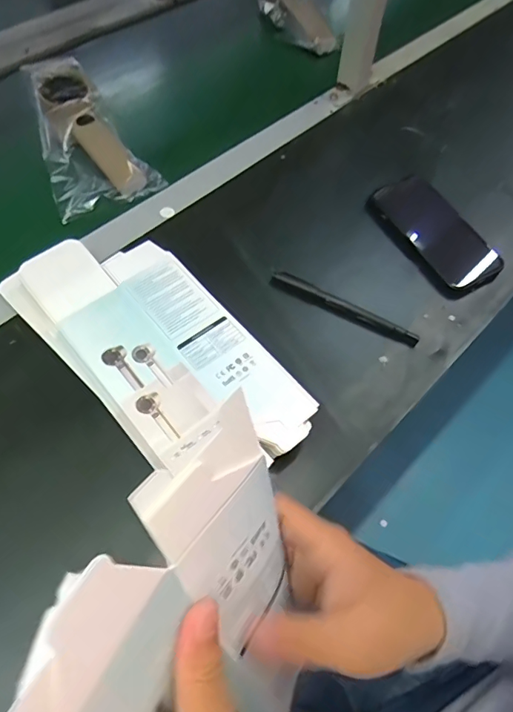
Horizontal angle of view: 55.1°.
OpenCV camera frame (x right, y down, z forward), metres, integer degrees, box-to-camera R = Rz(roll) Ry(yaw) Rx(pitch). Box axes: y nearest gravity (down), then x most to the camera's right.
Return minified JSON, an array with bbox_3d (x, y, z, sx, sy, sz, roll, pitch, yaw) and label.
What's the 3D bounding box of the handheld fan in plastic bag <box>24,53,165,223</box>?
[{"bbox_3d":[-0.187,-0.243,0.532,0.108,0.030,0.175,-23,87,-8],"label":"handheld fan in plastic bag"}]

